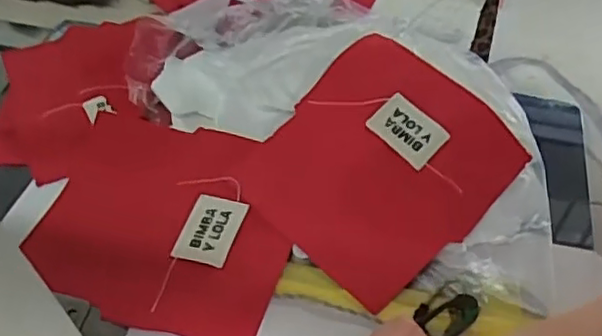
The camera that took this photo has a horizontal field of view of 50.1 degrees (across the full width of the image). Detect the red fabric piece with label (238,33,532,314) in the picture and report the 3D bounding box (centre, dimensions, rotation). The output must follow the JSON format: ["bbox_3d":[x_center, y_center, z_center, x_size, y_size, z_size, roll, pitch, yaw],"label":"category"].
[{"bbox_3d":[0.054,-0.005,0.434,0.144,0.015,0.163,41,73,12],"label":"red fabric piece with label"}]

